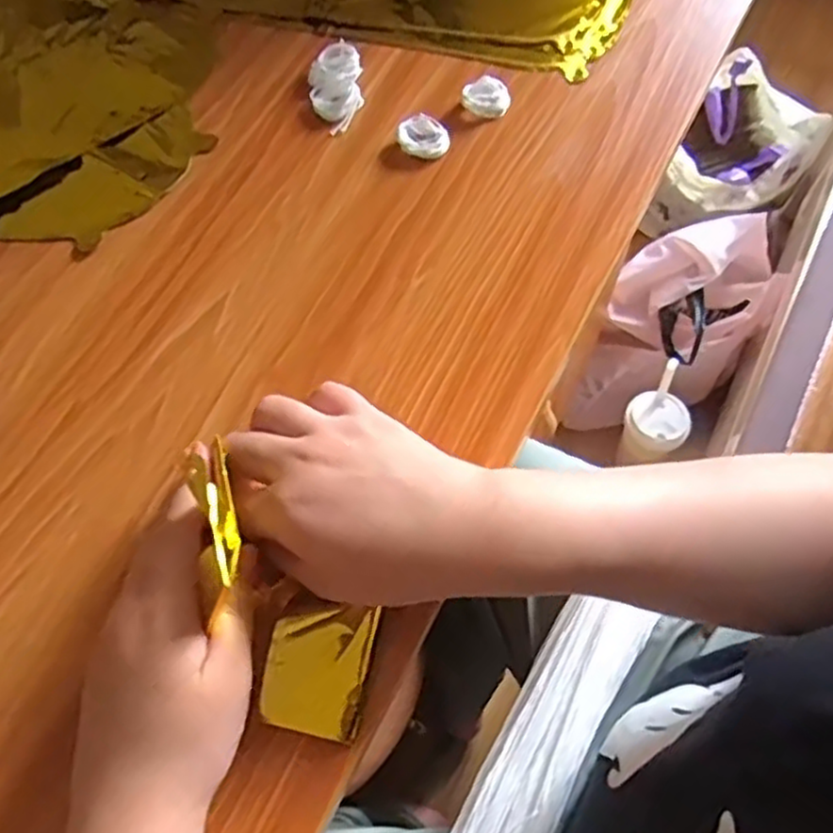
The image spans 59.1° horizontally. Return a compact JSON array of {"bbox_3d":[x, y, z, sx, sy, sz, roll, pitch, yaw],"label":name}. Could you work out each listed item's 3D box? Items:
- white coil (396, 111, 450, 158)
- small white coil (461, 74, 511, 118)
[{"bbox_3d":[0.004,-0.184,0.483,0.029,0.010,0.032,-40,70,-15],"label":"white coil"},{"bbox_3d":[0.047,-0.216,0.494,0.031,0.014,0.031,-1,65,2],"label":"small white coil"}]

